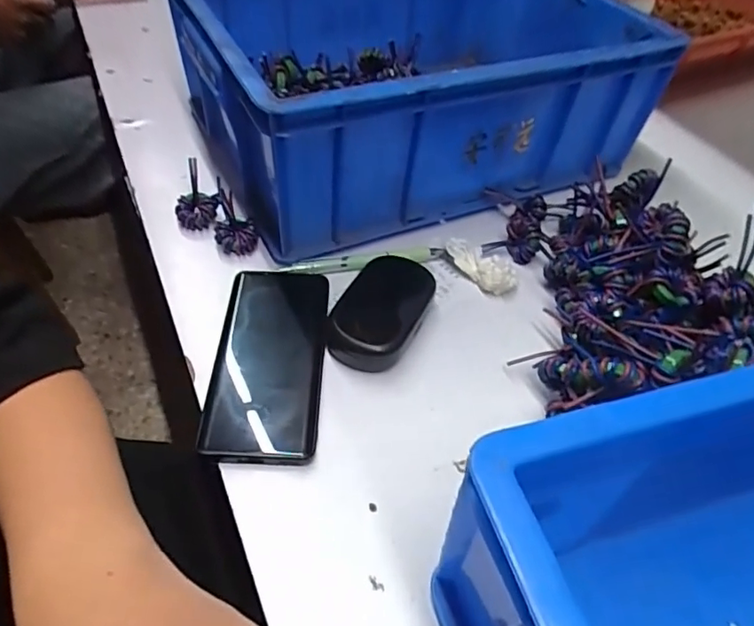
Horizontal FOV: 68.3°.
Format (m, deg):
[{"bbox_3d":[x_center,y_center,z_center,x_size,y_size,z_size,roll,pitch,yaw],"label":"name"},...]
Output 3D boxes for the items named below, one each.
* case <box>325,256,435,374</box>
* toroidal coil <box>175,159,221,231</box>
[{"bbox_3d":[0.002,-0.003,0.430,0.065,0.026,0.099,20,50,12],"label":"case"},{"bbox_3d":[-0.159,-0.103,0.489,0.037,0.048,0.035,-13,51,-16],"label":"toroidal coil"}]

